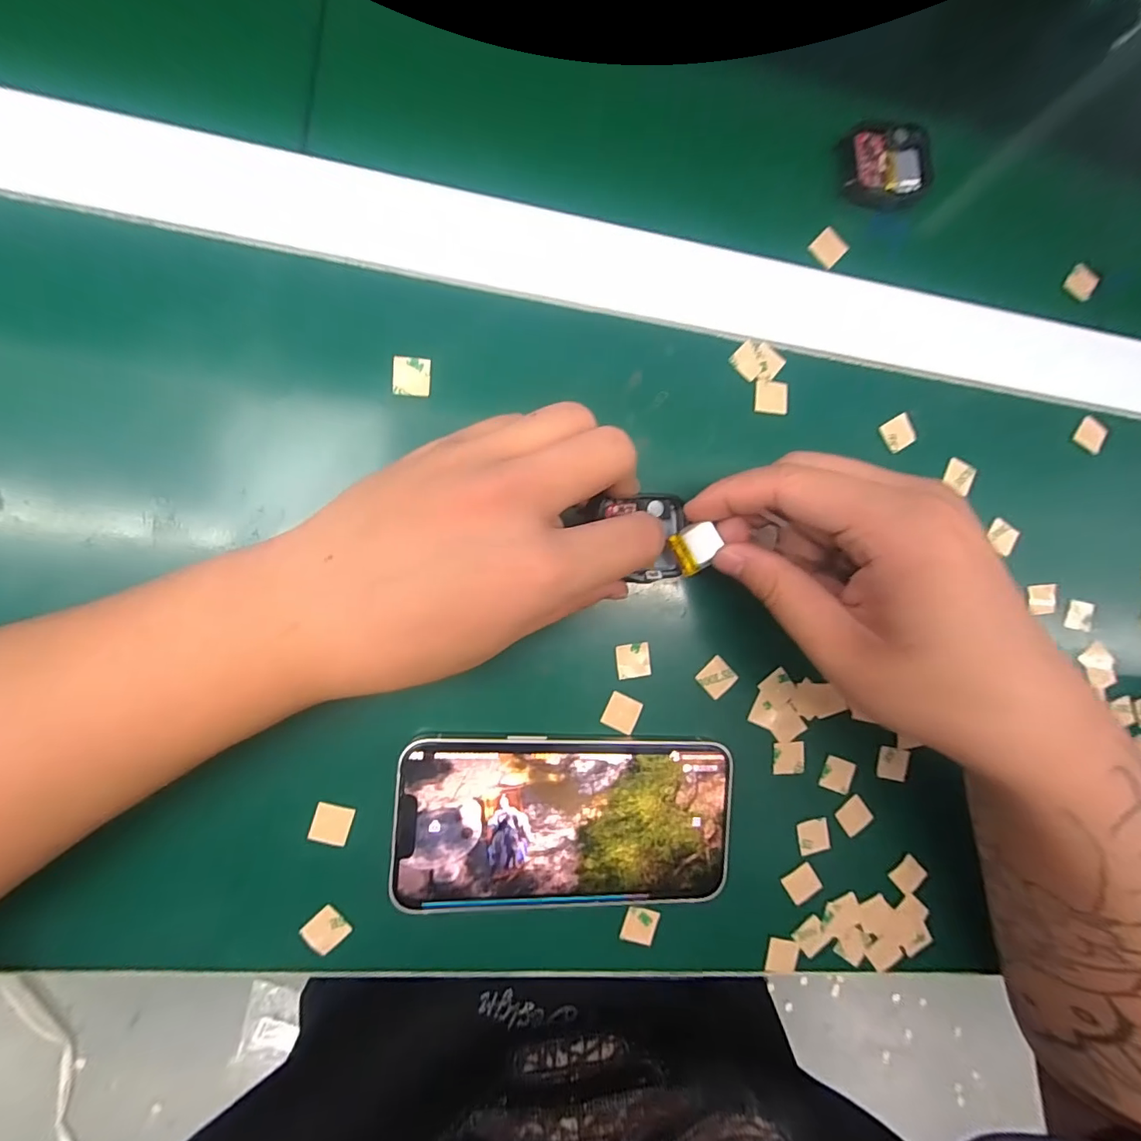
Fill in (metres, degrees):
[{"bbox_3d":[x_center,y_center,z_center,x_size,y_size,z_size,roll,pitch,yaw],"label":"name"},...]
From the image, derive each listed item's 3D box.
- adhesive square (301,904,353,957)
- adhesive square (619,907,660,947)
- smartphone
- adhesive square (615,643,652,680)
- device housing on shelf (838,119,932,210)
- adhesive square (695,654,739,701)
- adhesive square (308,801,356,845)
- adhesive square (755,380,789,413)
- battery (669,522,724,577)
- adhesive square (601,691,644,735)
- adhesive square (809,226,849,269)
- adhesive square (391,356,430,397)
[{"bbox_3d":[-0.102,0.151,0.203,0.015,0.004,0.015,-41,95,-7],"label":"adhesive square"},{"bbox_3d":[0.032,0.163,0.224,0.016,0.004,0.015,19,86,-7],"label":"adhesive square"},{"bbox_3d":[0.000,0.110,0.215,0.143,0.010,0.072,4,88,-8],"label":"smartphone"},{"bbox_3d":[0.029,0.041,0.223,0.015,0.004,0.015,-7,90,-8],"label":"adhesive square"},{"bbox_3d":[0.157,-0.202,0.246,0.047,0.008,0.040,-15,91,-8],"label":"device housing on shelf"},{"bbox_3d":[0.069,0.050,0.229,0.016,0.004,0.015,-42,95,-7],"label":"adhesive square"},{"bbox_3d":[-0.100,0.106,0.205,0.015,0.004,0.015,17,83,-5],"label":"adhesive square"},{"bbox_3d":[0.096,-0.083,0.233,0.016,0.004,0.016,4,88,-8],"label":"adhesive square"},{"bbox_3d":[0.054,-0.010,0.207,0.021,0.004,0.018,-28,80,32],"label":"battery"},{"bbox_3d":[0.024,0.065,0.221,0.015,0.004,0.015,26,85,-7],"label":"adhesive square"},{"bbox_3d":[0.129,-0.161,0.245,0.016,0.004,0.017,45,83,-5],"label":"adhesive square"},{"bbox_3d":[-0.068,-0.083,0.210,0.015,0.004,0.016,4,88,-8],"label":"adhesive square"}]

